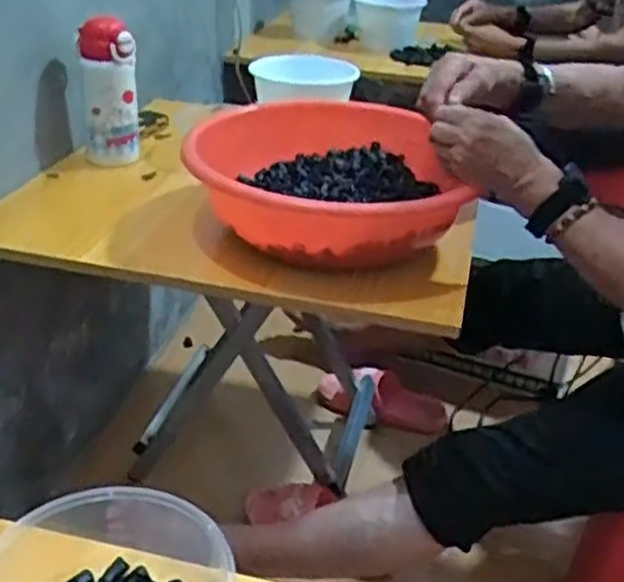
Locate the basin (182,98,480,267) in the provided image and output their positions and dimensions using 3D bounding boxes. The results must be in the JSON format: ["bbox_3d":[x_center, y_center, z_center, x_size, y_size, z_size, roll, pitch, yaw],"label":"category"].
[{"bbox_3d":[0.017,-0.125,0.886,0.302,0.093,0.302,2,30,-1],"label":"basin"}]

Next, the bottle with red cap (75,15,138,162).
[{"bbox_3d":[-0.266,-0.255,1.016,0.072,0.188,0.054,-5,31,-13],"label":"bottle with red cap"}]

